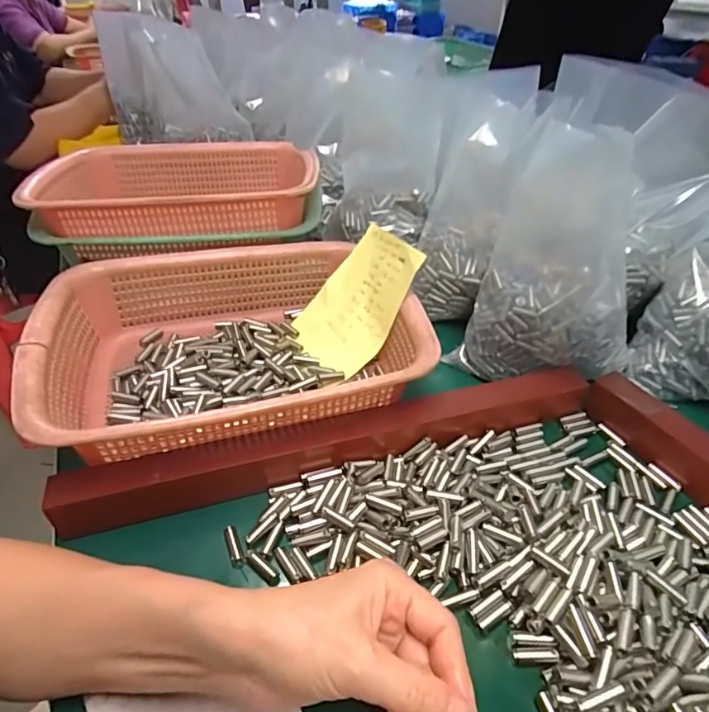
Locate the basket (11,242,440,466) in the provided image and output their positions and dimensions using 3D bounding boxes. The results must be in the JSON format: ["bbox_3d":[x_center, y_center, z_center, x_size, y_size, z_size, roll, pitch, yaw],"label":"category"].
[{"bbox_3d":[-0.097,-0.014,0.407,0.286,0.086,0.225,-13,43,-14],"label":"basket"}]

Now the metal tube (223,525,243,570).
[{"bbox_3d":[-0.078,0.124,0.308,0.008,0.005,0.028,-16,43,-17],"label":"metal tube"}]

